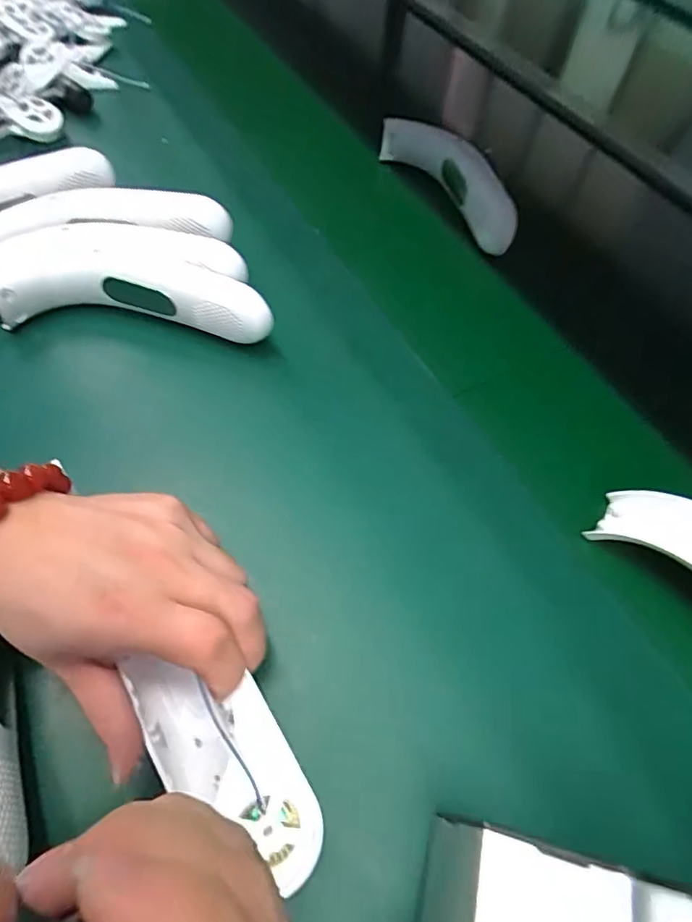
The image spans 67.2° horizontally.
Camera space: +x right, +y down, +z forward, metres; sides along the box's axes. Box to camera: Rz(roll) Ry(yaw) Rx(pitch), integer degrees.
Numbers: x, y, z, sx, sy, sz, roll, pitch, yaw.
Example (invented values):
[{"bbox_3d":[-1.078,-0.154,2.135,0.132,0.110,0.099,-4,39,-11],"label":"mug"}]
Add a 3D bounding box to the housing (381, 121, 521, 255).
[{"bbox_3d":[0.102,-0.291,0.524,0.032,0.062,0.202,-32,64,-22],"label":"housing"}]

